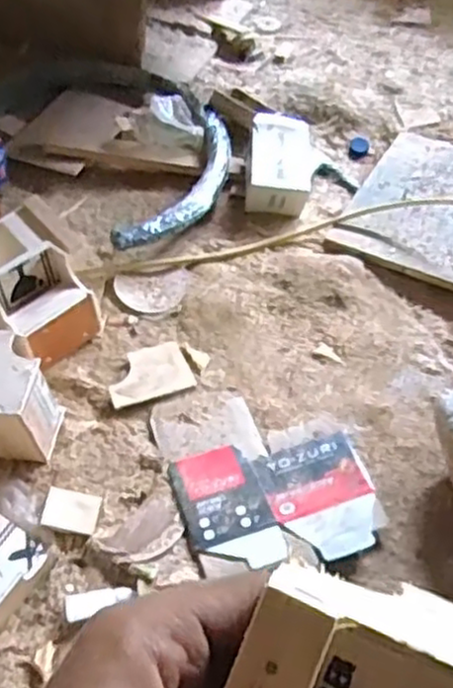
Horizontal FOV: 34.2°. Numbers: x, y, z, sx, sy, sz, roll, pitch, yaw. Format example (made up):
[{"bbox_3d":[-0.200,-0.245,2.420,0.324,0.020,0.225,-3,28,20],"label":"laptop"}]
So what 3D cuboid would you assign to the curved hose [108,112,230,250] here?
[{"bbox_3d":[-0.053,-0.223,1.057,0.079,0.049,0.335,19,51,13],"label":"curved hose"}]

